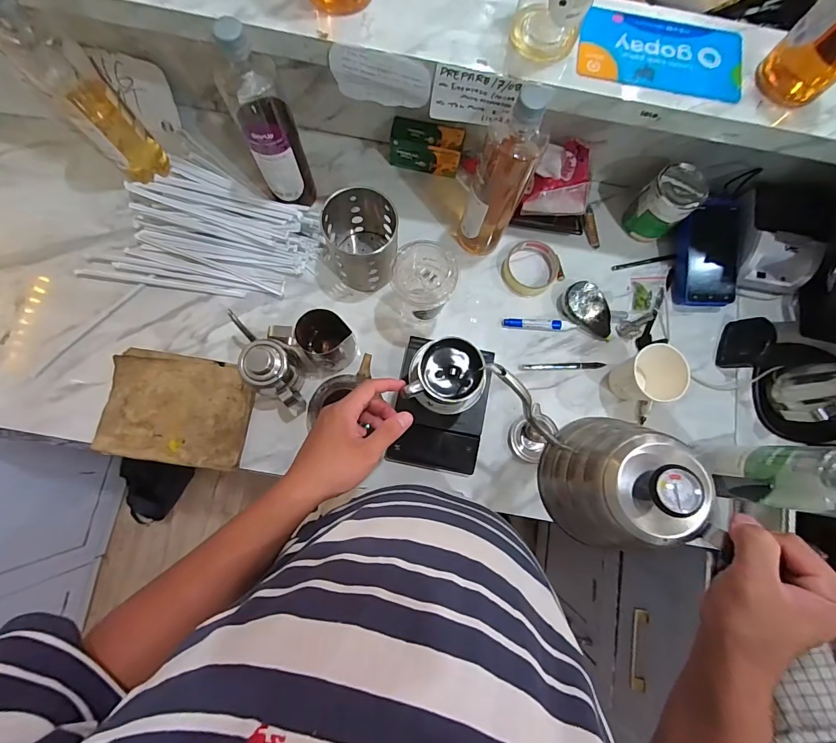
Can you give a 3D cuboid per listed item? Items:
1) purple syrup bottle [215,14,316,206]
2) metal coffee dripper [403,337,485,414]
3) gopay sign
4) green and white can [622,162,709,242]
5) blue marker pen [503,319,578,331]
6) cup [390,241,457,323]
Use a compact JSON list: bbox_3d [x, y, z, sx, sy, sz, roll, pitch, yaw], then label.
[{"bbox_3d":[-0.196,-0.314,0.520,0.070,0.241,0.070,-20,83,-5],"label":"purple syrup bottle"},{"bbox_3d":[0.032,0.006,0.471,0.085,0.049,0.080,0,82,-2],"label":"metal coffee dripper"},{"bbox_3d":[0.266,-0.351,0.438,0.179,0.009,0.098,8,79,-2],"label":"gopay sign"},{"bbox_3d":[0.384,-0.263,0.620,0.073,0.115,0.074,0,82,-2],"label":"green and white can"},{"bbox_3d":[0.193,-0.074,0.634,0.112,0.013,0.016,4,82,-2],"label":"blue marker pen"},{"bbox_3d":[0.004,-0.119,0.570,0.083,0.132,0.088,-33,84,-6],"label":"cup"}]

